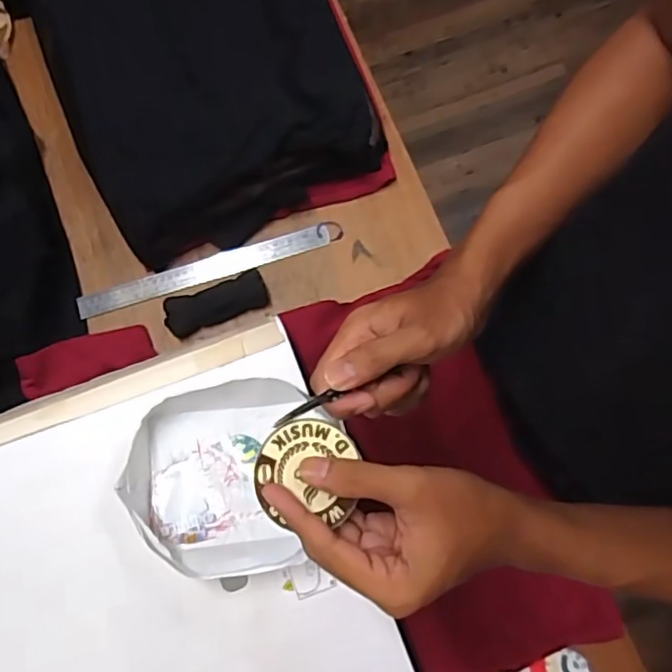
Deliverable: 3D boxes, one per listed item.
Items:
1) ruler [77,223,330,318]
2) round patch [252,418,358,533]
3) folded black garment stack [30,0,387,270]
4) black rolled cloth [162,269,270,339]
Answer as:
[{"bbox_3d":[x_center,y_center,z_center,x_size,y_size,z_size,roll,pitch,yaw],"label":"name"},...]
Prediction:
[{"bbox_3d":[-0.168,-0.084,0.771,0.325,0.006,0.031,-17,87,-3],"label":"ruler"},{"bbox_3d":[-0.017,0.078,0.351,0.058,0.006,0.057,5,73,-16],"label":"round patch"},{"bbox_3d":[-0.177,-0.389,0.772,0.339,0.105,0.508,-19,79,-3],"label":"folded black garment stack"},{"bbox_3d":[-0.150,-0.042,0.753,0.126,0.019,0.050,-21,79,-3],"label":"black rolled cloth"}]

